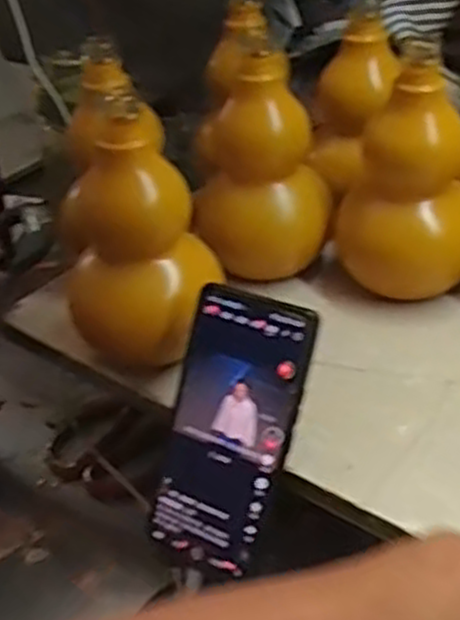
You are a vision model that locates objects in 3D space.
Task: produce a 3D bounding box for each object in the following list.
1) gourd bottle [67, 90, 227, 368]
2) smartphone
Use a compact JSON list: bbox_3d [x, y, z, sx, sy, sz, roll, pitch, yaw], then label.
[{"bbox_3d":[-0.057,-0.050,0.488,0.092,0.146,0.087,-10,37,-2],"label":"gourd bottle"},{"bbox_3d":[-0.001,0.073,0.456,0.073,0.166,0.010,19,8,30],"label":"smartphone"}]

